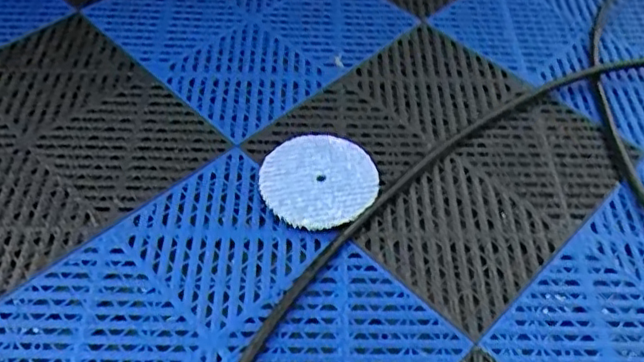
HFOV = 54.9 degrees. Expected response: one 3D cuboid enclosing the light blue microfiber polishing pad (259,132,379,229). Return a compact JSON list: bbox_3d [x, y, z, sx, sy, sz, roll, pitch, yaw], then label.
[{"bbox_3d":[-0.001,-0.002,0.795,0.141,0.024,0.149,31,56,20],"label":"light blue microfiber polishing pad"}]

